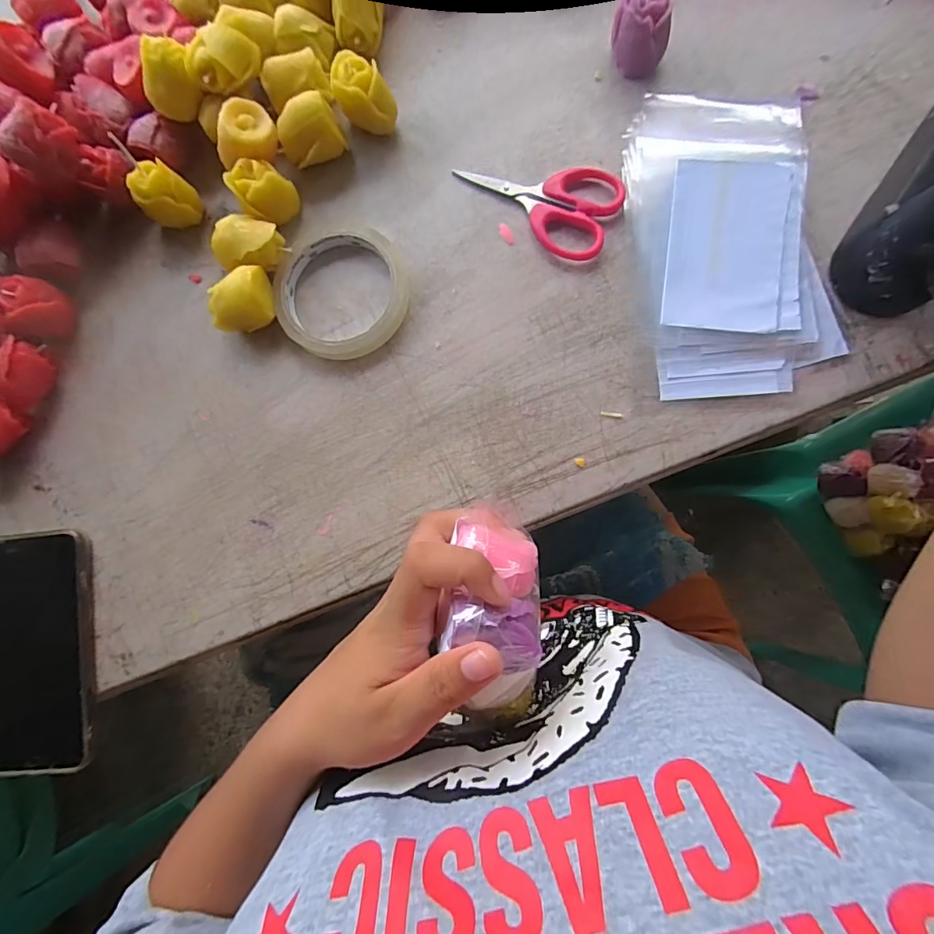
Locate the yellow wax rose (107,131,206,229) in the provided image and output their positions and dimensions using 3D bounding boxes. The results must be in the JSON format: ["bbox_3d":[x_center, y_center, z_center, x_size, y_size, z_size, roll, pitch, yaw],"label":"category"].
[{"bbox_3d":[-0.211,-0.188,0.329,0.032,0.056,0.031,16,86,7],"label":"yellow wax rose"}]

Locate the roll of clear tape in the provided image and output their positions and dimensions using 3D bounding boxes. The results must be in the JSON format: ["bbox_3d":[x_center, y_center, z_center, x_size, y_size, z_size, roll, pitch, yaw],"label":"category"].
[{"bbox_3d":[-0.086,-0.122,0.326,0.088,0.013,0.097,-16,83,4],"label":"roll of clear tape"}]

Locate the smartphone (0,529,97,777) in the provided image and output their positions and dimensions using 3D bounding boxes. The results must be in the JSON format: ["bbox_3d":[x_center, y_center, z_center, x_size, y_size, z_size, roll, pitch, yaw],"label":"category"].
[{"bbox_3d":[-0.296,0.125,0.324,0.083,0.012,0.155,-7,83,5],"label":"smartphone"}]

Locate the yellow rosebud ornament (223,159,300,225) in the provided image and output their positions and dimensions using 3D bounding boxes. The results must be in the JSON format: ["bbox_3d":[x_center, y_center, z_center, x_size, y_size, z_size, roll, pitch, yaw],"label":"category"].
[{"bbox_3d":[-0.138,-0.186,0.325,0.031,0.038,0.031,26,87,8],"label":"yellow rosebud ornament"}]

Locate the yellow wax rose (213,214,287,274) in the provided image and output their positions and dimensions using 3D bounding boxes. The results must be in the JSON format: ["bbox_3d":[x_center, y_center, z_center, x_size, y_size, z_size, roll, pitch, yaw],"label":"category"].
[{"bbox_3d":[-0.148,-0.149,0.325,0.037,0.035,0.037,27,87,8],"label":"yellow wax rose"}]

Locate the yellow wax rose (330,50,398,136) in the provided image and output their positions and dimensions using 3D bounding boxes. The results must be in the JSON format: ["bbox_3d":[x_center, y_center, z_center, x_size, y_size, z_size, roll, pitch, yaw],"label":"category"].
[{"bbox_3d":[-0.069,-0.251,0.324,0.034,0.041,0.034,-1,84,6],"label":"yellow wax rose"}]

